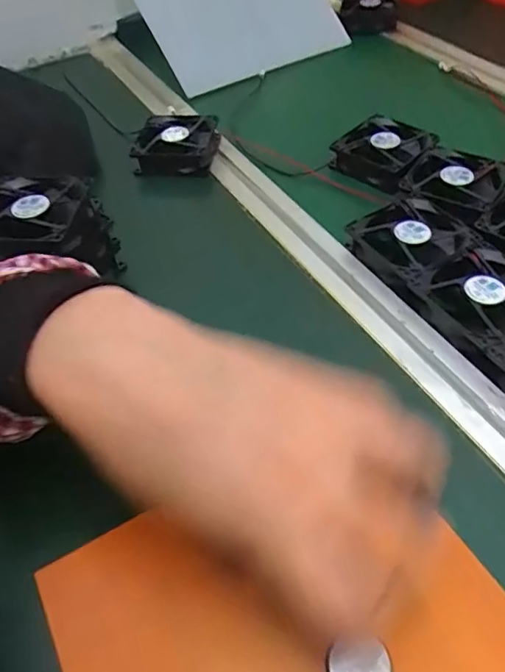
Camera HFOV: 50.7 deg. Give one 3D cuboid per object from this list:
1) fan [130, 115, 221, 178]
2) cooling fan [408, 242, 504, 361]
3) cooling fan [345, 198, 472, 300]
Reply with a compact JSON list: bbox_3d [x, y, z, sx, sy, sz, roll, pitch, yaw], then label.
[{"bbox_3d":[-0.082,-0.206,0.566,0.085,0.027,0.079,0,50,4],"label":"fan"},{"bbox_3d":[0.171,-0.027,0.396,0.083,0.023,0.081,-29,54,-19],"label":"cooling fan"},{"bbox_3d":[0.138,-0.078,0.440,0.090,0.023,0.091,-26,53,-17],"label":"cooling fan"}]

